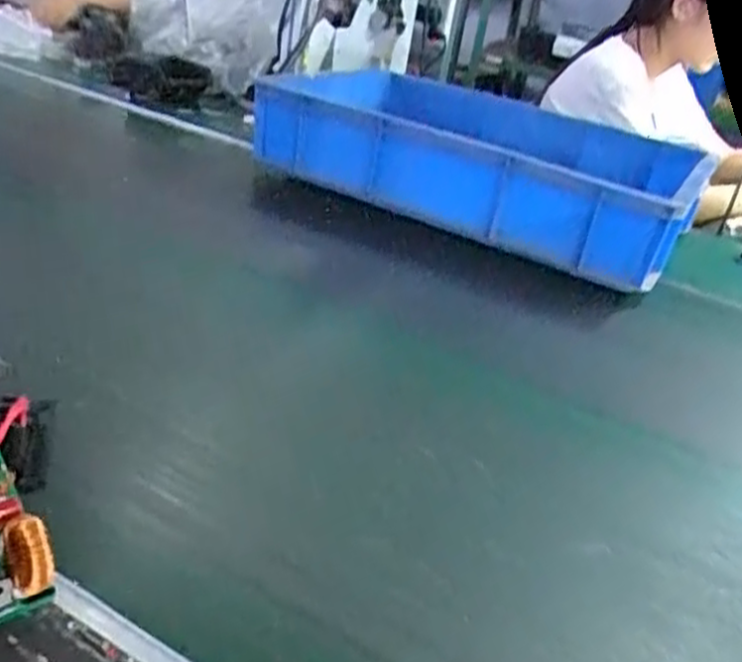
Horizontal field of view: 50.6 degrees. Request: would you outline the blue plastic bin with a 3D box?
[{"bbox_3d":[0.149,-0.237,1.073,0.558,0.123,0.317,21,29,21],"label":"blue plastic bin"}]

